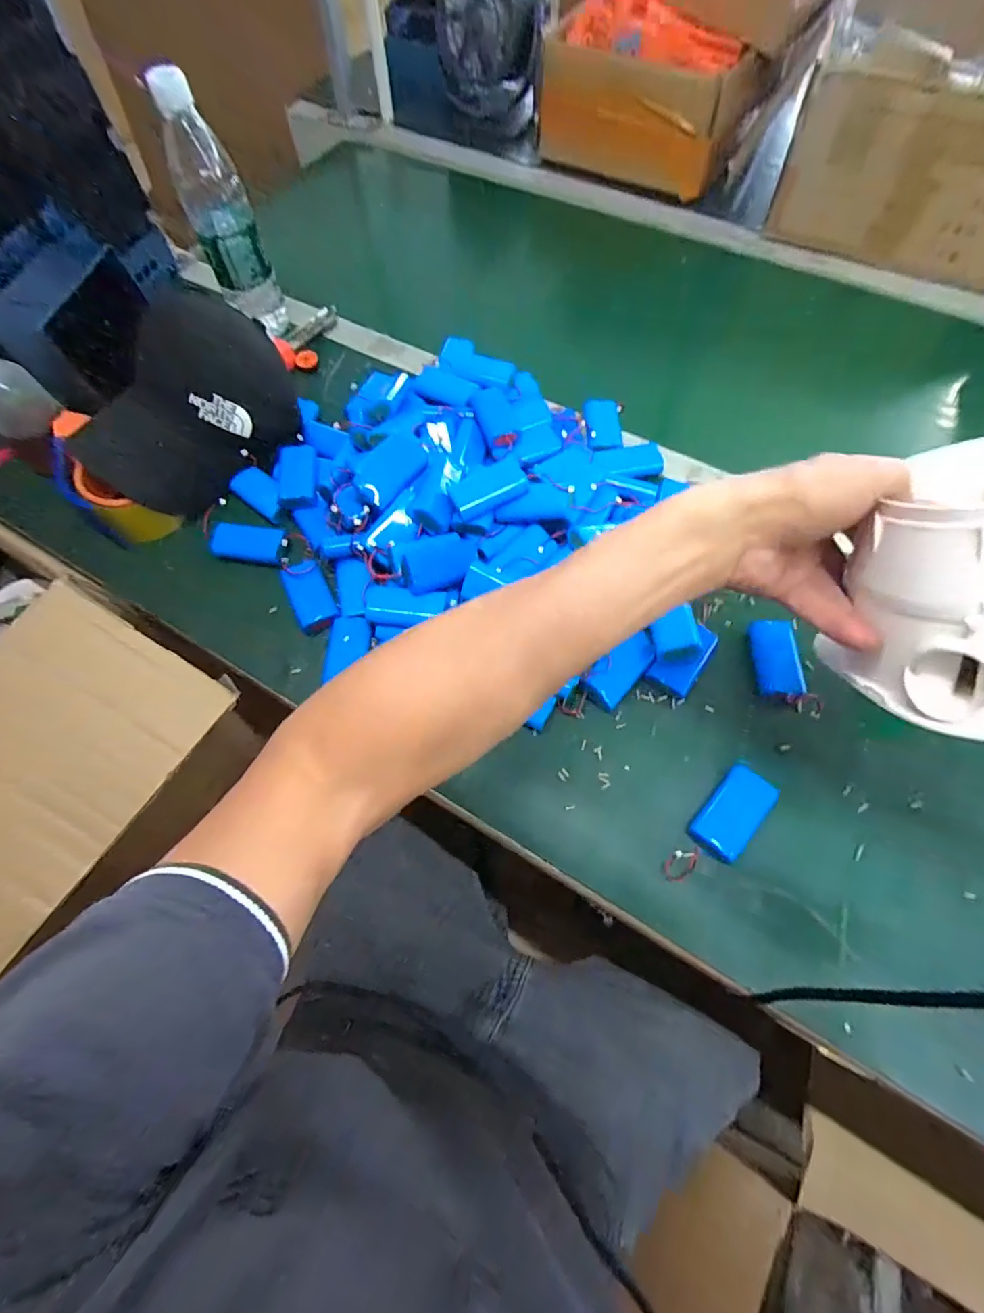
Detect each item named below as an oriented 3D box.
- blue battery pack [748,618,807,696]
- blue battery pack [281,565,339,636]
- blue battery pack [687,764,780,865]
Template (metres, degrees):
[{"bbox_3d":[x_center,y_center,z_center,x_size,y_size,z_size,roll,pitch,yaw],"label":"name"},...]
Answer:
[{"bbox_3d":[0.243,0.003,0.461,0.035,0.020,0.068,3,64,3],"label":"blue battery pack"},{"bbox_3d":[-0.166,-0.055,0.492,0.035,0.027,0.061,-25,66,-10],"label":"blue battery pack"},{"bbox_3d":[0.185,0.122,0.413,0.040,0.022,0.075,40,71,18],"label":"blue battery pack"}]

